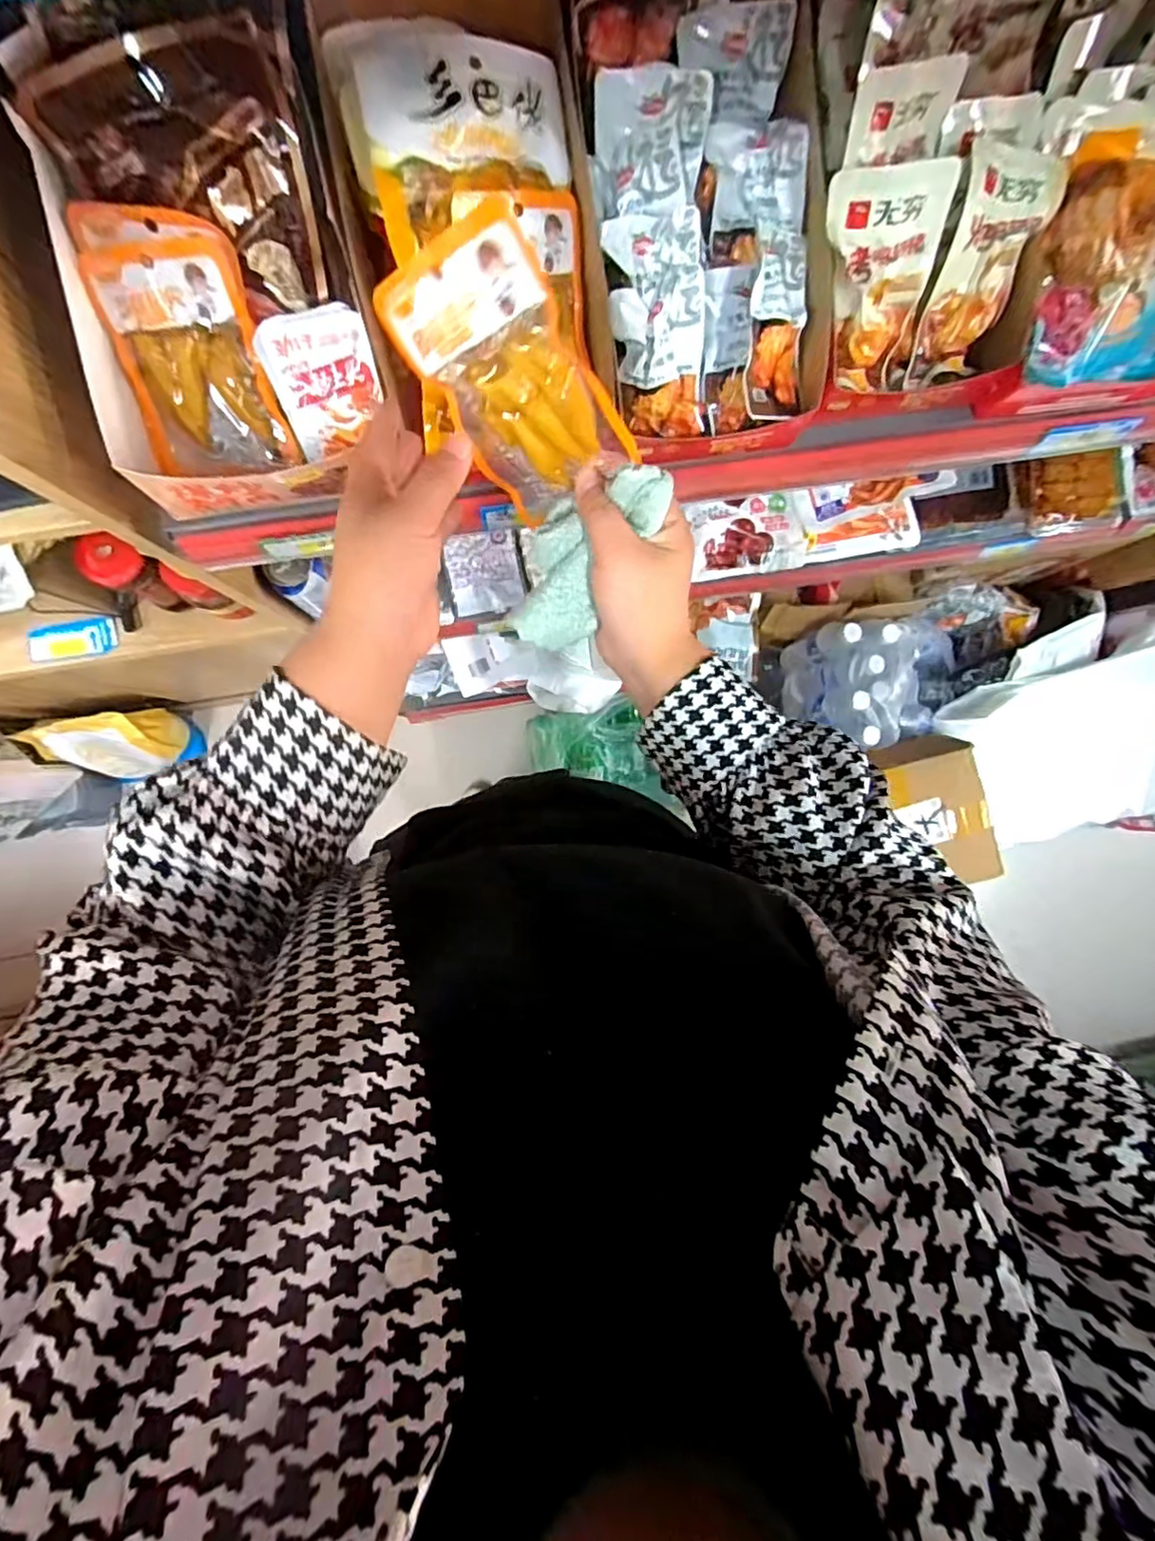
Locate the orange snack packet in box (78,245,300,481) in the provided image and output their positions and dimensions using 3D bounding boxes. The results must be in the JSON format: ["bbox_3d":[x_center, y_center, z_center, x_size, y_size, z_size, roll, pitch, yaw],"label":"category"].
[{"bbox_3d":[-0.262,-0.277,0.427,0.097,0.014,0.126,-3,132,0],"label":"orange snack packet in box"}]

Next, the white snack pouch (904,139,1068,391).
[{"bbox_3d":[0.283,-0.352,0.438,0.066,0.018,0.132,7,127,-8],"label":"white snack pouch"}]

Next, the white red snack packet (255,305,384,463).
[{"bbox_3d":[-0.175,-0.271,0.429,0.072,0.012,0.081,-14,131,0],"label":"white red snack packet"}]

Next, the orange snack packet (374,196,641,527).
[{"bbox_3d":[-0.035,-0.206,0.336,0.140,0.096,0.014,45,52,-42],"label":"orange snack packet"}]

